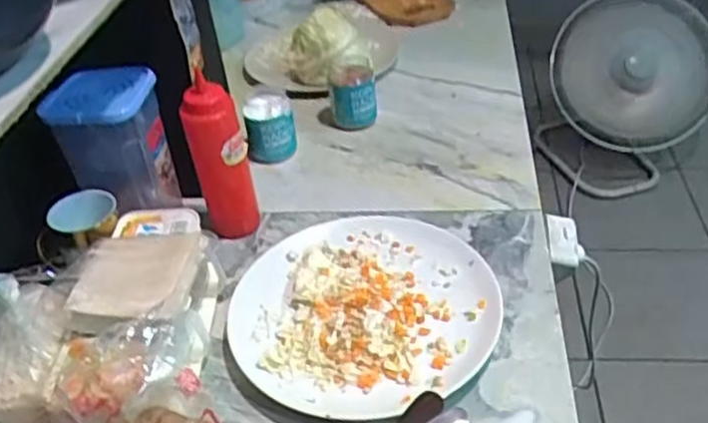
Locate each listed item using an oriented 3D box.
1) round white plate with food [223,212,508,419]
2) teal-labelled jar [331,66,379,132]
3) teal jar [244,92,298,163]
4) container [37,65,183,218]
[{"bbox_3d":[0.014,0.092,0.723,0.249,0.028,0.267,-4,39,3],"label":"round white plate with food"},{"bbox_3d":[-0.001,-0.165,1.020,0.062,0.074,0.065,-6,39,1],"label":"teal-labelled jar"},{"bbox_3d":[-0.113,-0.111,0.957,0.066,0.078,0.054,-11,40,-6],"label":"teal jar"},{"bbox_3d":[-0.260,-0.065,0.790,0.113,0.161,0.083,-19,41,-14],"label":"container"}]

